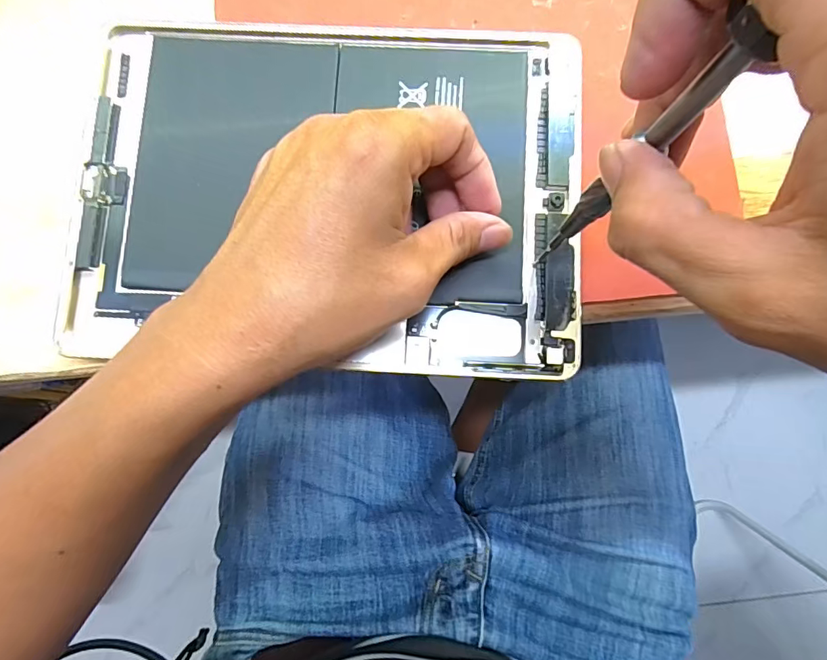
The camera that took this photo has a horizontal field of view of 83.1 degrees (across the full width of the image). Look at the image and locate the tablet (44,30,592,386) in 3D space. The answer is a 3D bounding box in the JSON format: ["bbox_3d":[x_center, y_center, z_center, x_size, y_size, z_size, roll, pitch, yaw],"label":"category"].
[{"bbox_3d":[-0.038,-0.067,0.221,0.231,0.010,0.168,3,84,1],"label":"tablet"}]

